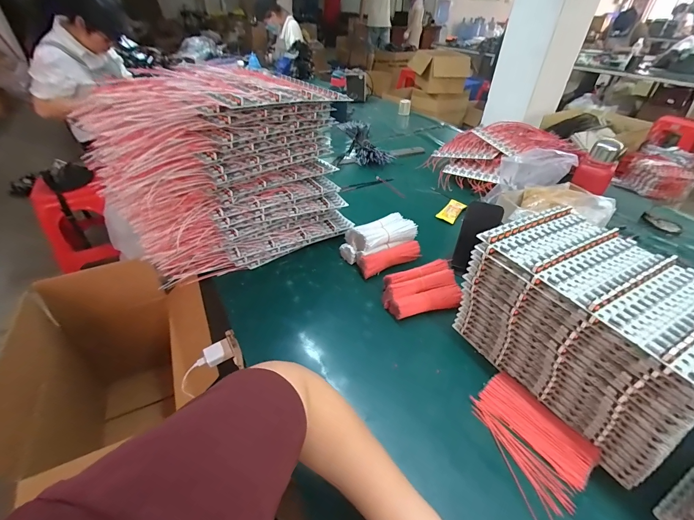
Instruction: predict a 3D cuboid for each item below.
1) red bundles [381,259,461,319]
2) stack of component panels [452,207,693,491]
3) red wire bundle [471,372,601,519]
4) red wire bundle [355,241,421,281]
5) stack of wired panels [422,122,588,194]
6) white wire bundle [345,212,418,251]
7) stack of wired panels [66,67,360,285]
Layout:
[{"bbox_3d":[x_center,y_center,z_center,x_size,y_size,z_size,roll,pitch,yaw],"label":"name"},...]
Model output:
[{"bbox_3d":[0.146,0.056,0.646,0.154,0.043,0.120,-7,40,-10],"label":"red bundles"},{"bbox_3d":[0.352,0.096,0.480,0.187,0.203,0.306,-19,44,-23],"label":"stack of component panels"},{"bbox_3d":[0.246,0.243,0.443,0.123,0.015,0.153,-21,44,-25],"label":"red wire bundle"},{"bbox_3d":[0.095,-0.005,0.716,0.151,0.045,0.045,-19,44,-23],"label":"red wire bundle"},{"bbox_3d":[0.484,-0.351,1.039,0.457,0.112,0.276,-16,42,-20],"label":"stack of wired panels"},{"bbox_3d":[0.081,-0.059,0.747,0.154,0.052,0.087,-21,44,-25],"label":"white wire bundle"},{"bbox_3d":[-0.221,-0.178,0.660,0.444,0.316,0.174,-21,44,-25],"label":"stack of wired panels"}]

